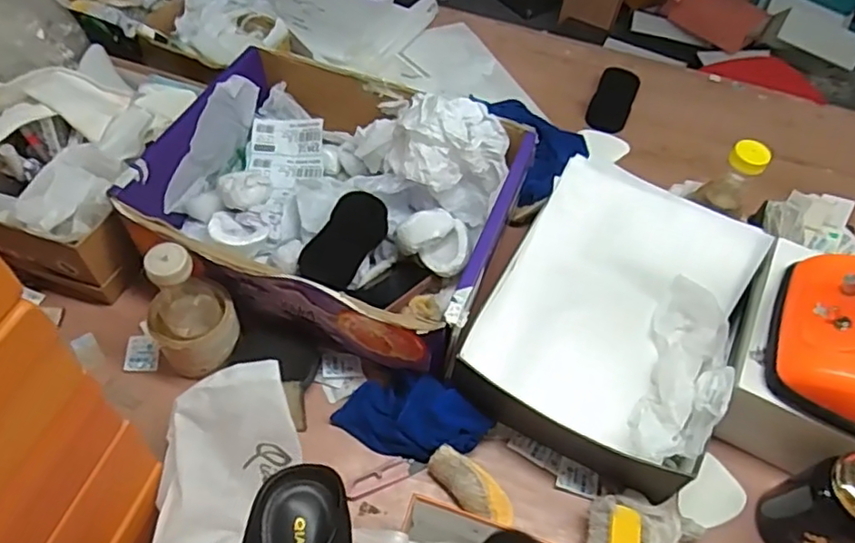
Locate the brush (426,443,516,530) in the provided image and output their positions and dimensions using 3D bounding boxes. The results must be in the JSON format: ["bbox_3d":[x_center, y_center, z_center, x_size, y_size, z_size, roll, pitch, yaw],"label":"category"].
[{"bbox_3d":[0.047,0.223,0.642,0.098,0.040,0.040,25,58,14],"label":"brush"}]

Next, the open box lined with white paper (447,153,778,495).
[{"bbox_3d":[0.211,0.053,0.716,0.259,0.123,0.319,23,58,12],"label":"open box lined with white paper"}]

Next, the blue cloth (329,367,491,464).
[{"bbox_3d":[-0.024,0.153,0.676,0.137,0.061,0.092,29,59,16],"label":"blue cloth"}]

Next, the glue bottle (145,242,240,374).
[{"bbox_3d":[-0.254,0.040,0.660,0.085,0.184,0.076,-25,61,-19],"label":"glue bottle"}]

